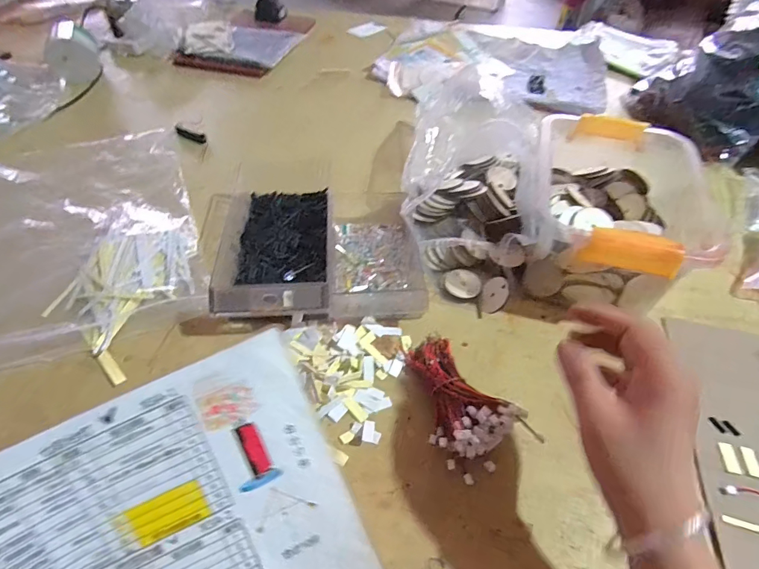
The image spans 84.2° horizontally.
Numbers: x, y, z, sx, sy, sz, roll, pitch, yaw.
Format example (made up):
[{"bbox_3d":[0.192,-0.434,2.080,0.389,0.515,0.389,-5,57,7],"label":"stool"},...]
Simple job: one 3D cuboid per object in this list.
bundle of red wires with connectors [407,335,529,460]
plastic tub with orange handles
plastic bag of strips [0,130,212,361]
[{"bbox_3d":[0.068,0.103,0.400,0.073,0.044,0.128,-26,55,-22],"label":"bundle of red wires with connectors"},{"bbox_3d":[0.271,-0.085,0.505,0.182,0.135,0.254,15,51,11],"label":"plastic tub with orange handles"},{"bbox_3d":[-0.400,-0.074,0.543,0.288,0.025,0.380,-17,52,-16],"label":"plastic bag of strips"}]

